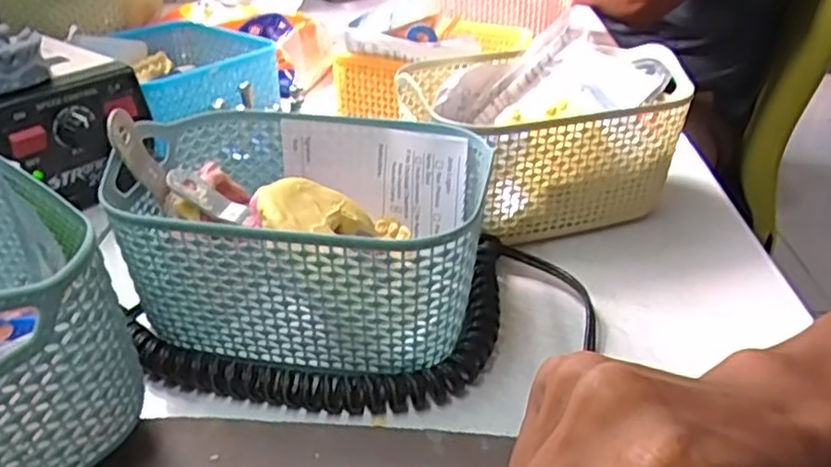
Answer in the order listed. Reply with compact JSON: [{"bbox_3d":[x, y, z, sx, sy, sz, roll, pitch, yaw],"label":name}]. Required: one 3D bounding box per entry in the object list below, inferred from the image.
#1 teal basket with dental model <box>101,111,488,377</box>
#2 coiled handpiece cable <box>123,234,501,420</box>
[{"bbox_3d":[-0.053,0.004,0.346,0.164,0.081,0.118,6,31,9],"label":"teal basket with dental model"},{"bbox_3d":[-0.028,0.048,0.333,0.191,0.016,0.091,-14,41,-18],"label":"coiled handpiece cable"}]

